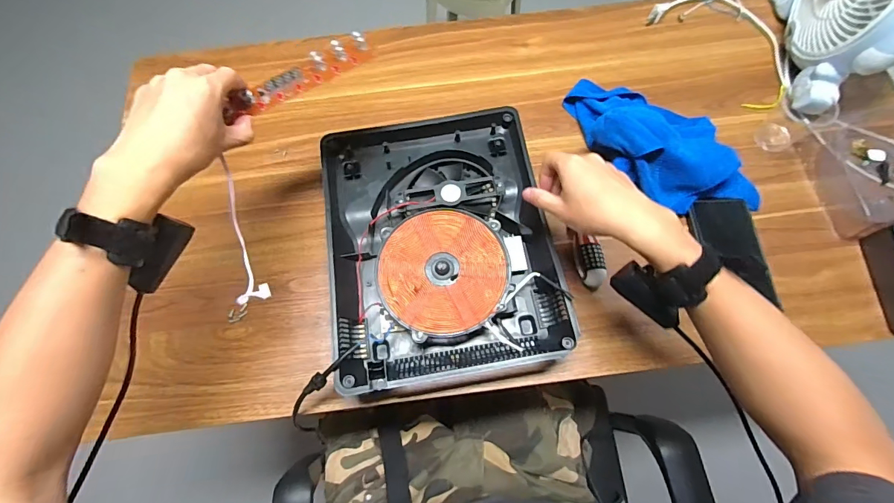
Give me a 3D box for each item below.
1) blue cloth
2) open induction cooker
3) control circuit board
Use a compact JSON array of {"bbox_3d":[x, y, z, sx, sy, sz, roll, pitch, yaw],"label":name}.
[{"bbox_3d":[0.281,-0.148,0.568,0.127,0.084,0.275,-37,72,-11],"label":"blue cloth"},{"bbox_3d":[-0.011,-0.016,0.531,0.267,0.047,0.343,-9,69,-1],"label":"open induction cooker"},{"bbox_3d":[-0.156,-0.185,0.446,0.167,0.022,0.031,-28,71,-3],"label":"control circuit board"}]

